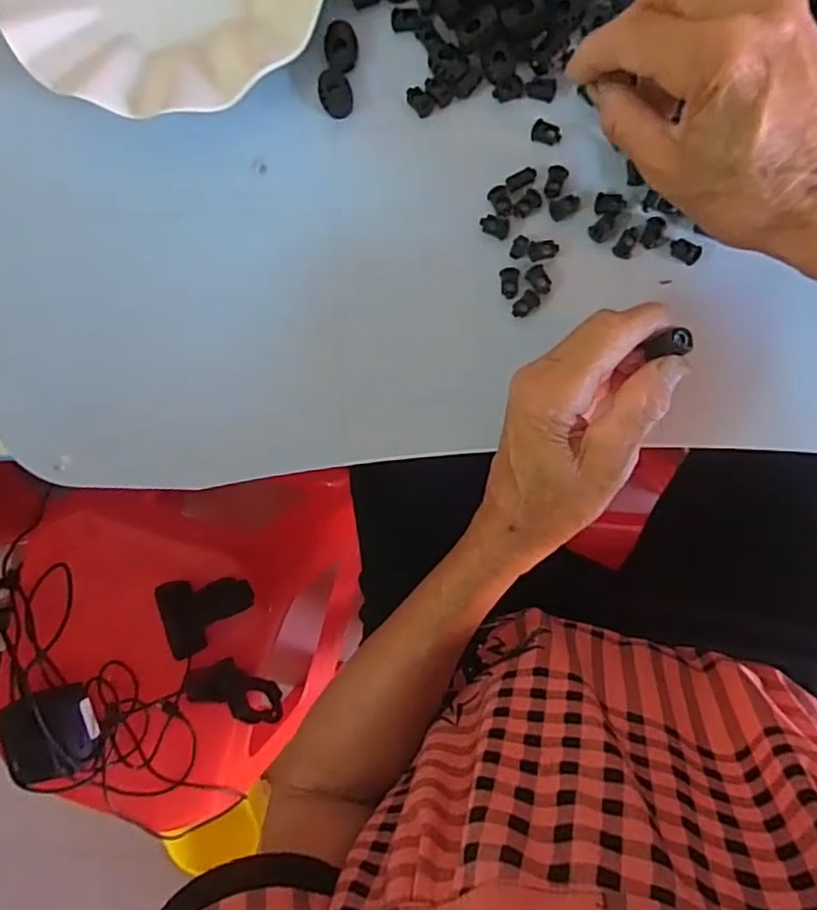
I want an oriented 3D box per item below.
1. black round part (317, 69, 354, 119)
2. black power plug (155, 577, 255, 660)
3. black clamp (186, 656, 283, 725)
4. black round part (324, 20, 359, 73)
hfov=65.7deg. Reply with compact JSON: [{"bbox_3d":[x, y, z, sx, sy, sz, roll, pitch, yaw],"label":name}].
[{"bbox_3d":[-0.038,-0.188,0.327,0.017,0.008,0.022,-16,94,8],"label":"black round part"},{"bbox_3d":[-0.191,0.155,0.605,0.082,0.028,0.073,-7,95,7],"label":"black power plug"},{"bbox_3d":[-0.165,0.230,0.618,0.095,0.031,0.046,31,99,-17],"label":"black clamp"},{"bbox_3d":[-0.035,-0.210,0.325,0.016,0.005,0.025,-7,95,7],"label":"black round part"}]

